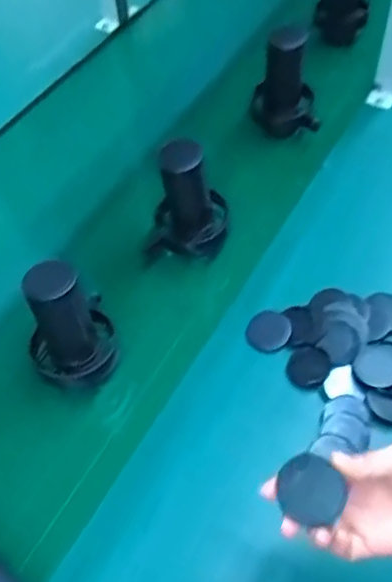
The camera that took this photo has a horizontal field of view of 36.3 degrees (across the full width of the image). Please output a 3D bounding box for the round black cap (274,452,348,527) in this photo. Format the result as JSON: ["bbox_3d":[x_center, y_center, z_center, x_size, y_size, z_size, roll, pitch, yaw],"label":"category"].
[{"bbox_3d":[0.084,0.145,0.441,0.044,0.004,0.047,-1,78,4],"label":"round black cap"}]

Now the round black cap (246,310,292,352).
[{"bbox_3d":[0.085,0.047,0.704,0.051,0.010,0.051,17,70,22],"label":"round black cap"}]

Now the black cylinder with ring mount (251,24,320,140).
[{"bbox_3d":[0.133,-0.305,0.866,0.103,0.150,0.084,13,55,12],"label":"black cylinder with ring mount"}]

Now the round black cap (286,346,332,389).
[{"bbox_3d":[0.126,0.084,0.669,0.045,0.007,0.046,-1,53,2],"label":"round black cap"}]

